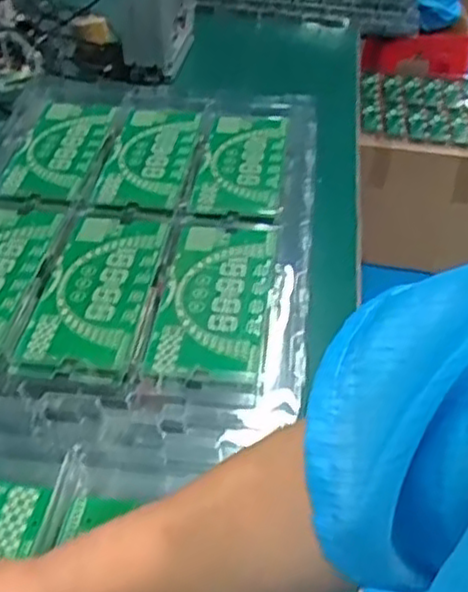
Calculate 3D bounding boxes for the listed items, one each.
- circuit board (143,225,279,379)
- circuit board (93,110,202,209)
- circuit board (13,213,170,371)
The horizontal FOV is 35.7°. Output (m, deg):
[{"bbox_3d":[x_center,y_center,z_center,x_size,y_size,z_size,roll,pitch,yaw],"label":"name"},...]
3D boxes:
[{"bbox_3d":[-0.019,-0.004,0.792,0.114,0.009,0.242,4,44,7],"label":"circuit board"},{"bbox_3d":[-0.113,-0.196,1.008,0.105,0.011,0.230,5,48,8],"label":"circuit board"},{"bbox_3d":[-0.148,-0.016,0.798,0.111,0.010,0.243,5,44,5],"label":"circuit board"}]

